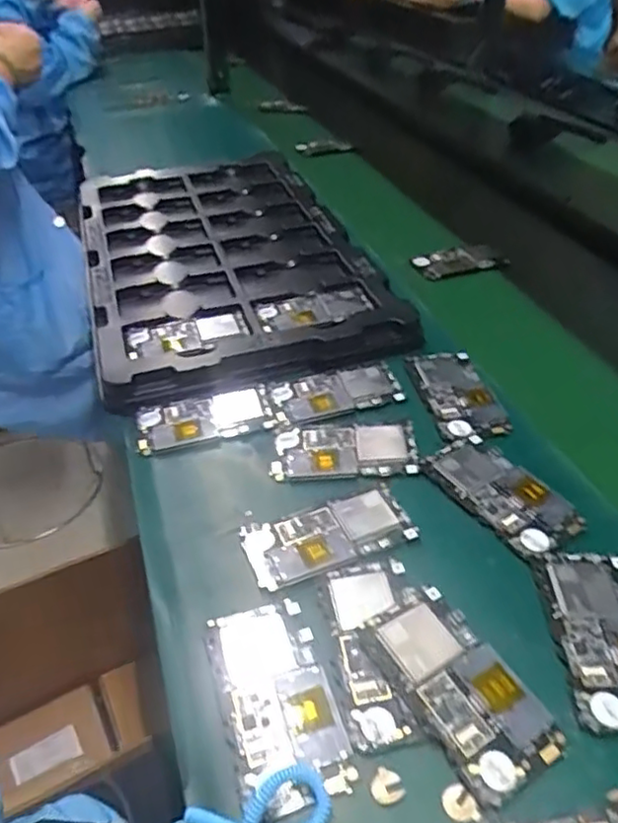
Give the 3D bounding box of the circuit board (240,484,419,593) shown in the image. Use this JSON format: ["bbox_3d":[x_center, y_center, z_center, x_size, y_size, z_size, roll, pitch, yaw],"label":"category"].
[{"bbox_3d":[0.015,0.092,0.487,0.125,0.005,0.062,-15,41,-16],"label":"circuit board"}]

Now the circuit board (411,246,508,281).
[{"bbox_3d":[0.199,-0.204,0.870,0.121,0.013,0.065,-12,40,-12],"label":"circuit board"}]

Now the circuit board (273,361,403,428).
[{"bbox_3d":[0.026,-0.020,0.621,0.122,0.006,0.061,-11,40,-12],"label":"circuit board"}]

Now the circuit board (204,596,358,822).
[{"bbox_3d":[-0.020,0.175,0.396,0.064,0.004,0.126,-13,40,-14],"label":"circuit board"}]

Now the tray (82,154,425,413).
[{"bbox_3d":[-0.120,-0.219,0.845,0.321,0.026,0.585,-12,40,-12],"label":"tray"}]

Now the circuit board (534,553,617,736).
[{"bbox_3d":[0.194,0.145,0.419,0.065,0.004,0.124,-1,39,1],"label":"circuit board"}]

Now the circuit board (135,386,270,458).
[{"bbox_3d":[-0.100,0.006,0.599,0.118,0.011,0.053,-14,55,-7],"label":"circuit board"}]

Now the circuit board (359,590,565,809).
[{"bbox_3d":[0.091,0.164,0.392,0.065,0.014,0.123,-22,43,-23],"label":"circuit board"}]

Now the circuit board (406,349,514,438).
[{"bbox_3d":[0.142,-0.018,0.615,0.063,0.005,0.126,-8,39,-8],"label":"circuit board"}]

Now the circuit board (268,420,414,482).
[{"bbox_3d":[0.031,0.033,0.560,0.122,0.004,0.064,-2,39,0],"label":"circuit board"}]

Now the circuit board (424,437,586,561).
[{"bbox_3d":[0.154,0.064,0.516,0.064,0.005,0.124,-24,44,-25],"label":"circuit board"}]

